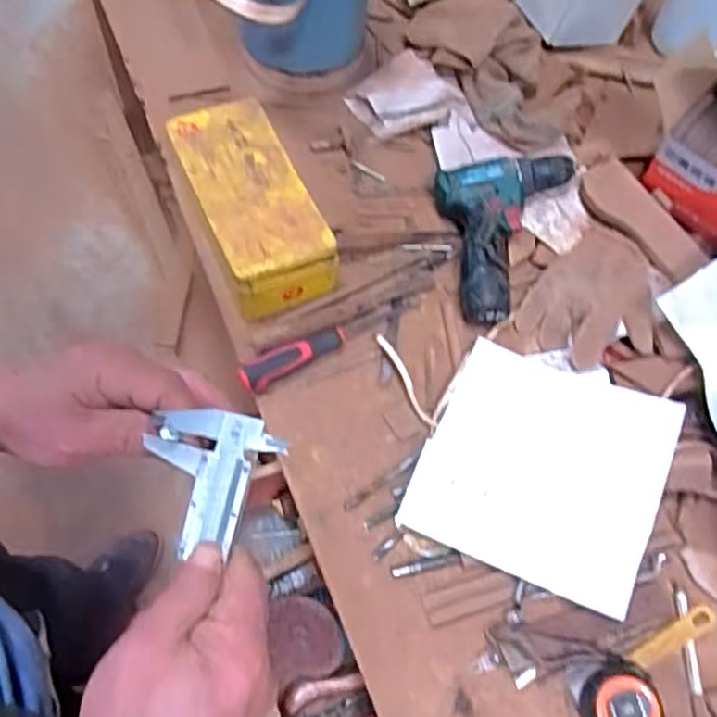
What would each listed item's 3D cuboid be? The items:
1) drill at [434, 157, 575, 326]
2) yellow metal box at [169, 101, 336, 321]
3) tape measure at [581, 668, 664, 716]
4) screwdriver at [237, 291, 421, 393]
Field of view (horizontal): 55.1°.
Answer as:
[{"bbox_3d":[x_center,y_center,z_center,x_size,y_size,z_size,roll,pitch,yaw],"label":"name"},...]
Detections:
[{"bbox_3d":[0.171,-0.137,0.759,0.153,0.051,0.189,-3,64,-5],"label":"drill"},{"bbox_3d":[-0.116,-0.167,0.754,0.111,0.082,0.235,-22,67,-13],"label":"yellow metal box"},{"bbox_3d":[0.217,0.286,0.562,0.054,0.041,0.058,1,64,-2],"label":"tape measure"},{"bbox_3d":[-0.025,-0.025,0.715,0.212,0.037,0.028,-31,70,-16],"label":"screwdriver"}]

